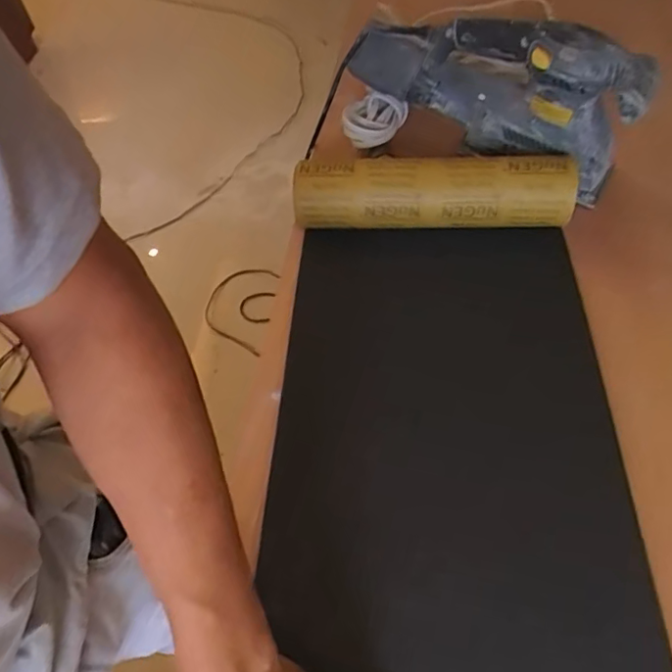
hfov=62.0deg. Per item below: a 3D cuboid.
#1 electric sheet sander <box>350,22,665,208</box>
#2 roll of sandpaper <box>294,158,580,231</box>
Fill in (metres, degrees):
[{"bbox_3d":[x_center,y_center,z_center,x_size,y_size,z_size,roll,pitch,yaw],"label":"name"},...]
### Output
[{"bbox_3d":[0.182,-0.303,0.665,0.351,0.155,0.089,33,63,26],"label":"electric sheet sander"},{"bbox_3d":[0.114,-0.161,0.639,0.324,0.063,0.065,2,54,7],"label":"roll of sandpaper"}]

